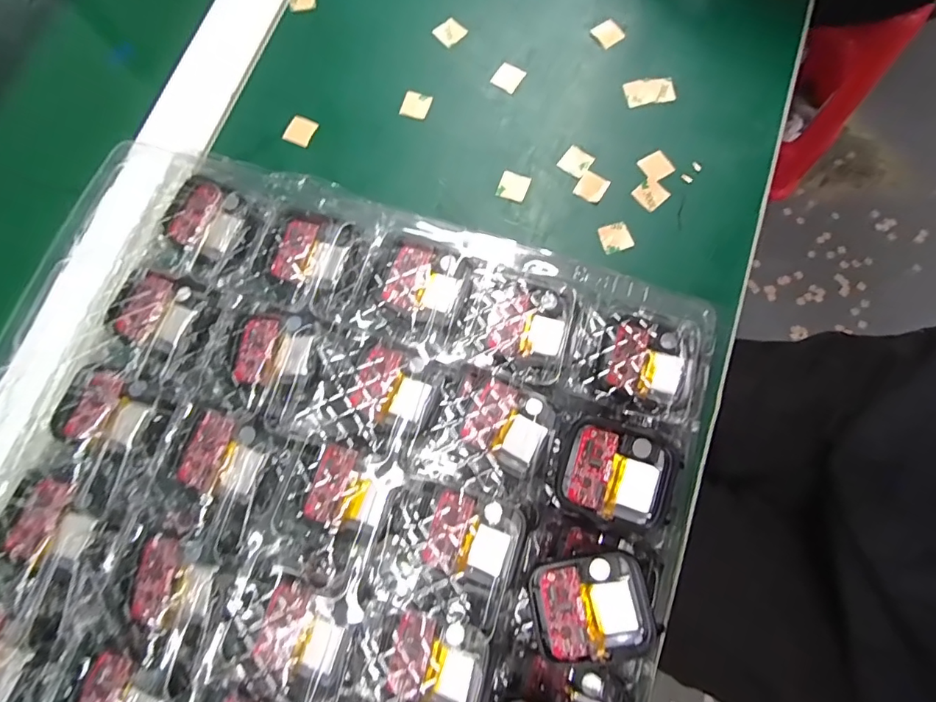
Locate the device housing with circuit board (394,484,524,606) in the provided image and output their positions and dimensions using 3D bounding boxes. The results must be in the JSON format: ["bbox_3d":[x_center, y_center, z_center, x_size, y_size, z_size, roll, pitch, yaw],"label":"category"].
[{"bbox_3d":[-0.003,0.074,0.190,0.047,0.008,0.034,20,78,6],"label":"device housing with circuit board"}]

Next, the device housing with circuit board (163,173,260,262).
[{"bbox_3d":[-0.123,-0.064,0.231,0.040,0.008,0.035,21,78,6],"label":"device housing with circuit board"}]

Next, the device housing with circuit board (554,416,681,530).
[{"bbox_3d":[0.059,0.049,0.192,0.043,0.013,0.036,18,78,6],"label":"device housing with circuit board"}]

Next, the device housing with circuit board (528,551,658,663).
[{"bbox_3d":[0.046,0.095,0.178,0.043,0.007,0.034,-7,77,0],"label":"device housing with circuit board"}]

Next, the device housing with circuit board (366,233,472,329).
[{"bbox_3d":[-0.022,-0.034,0.221,0.044,0.014,0.037,20,78,6],"label":"device housing with circuit board"}]

